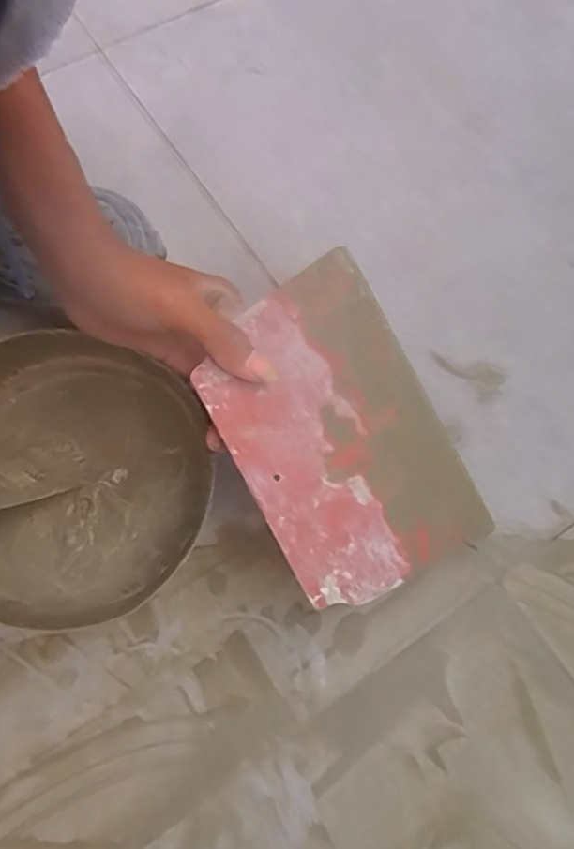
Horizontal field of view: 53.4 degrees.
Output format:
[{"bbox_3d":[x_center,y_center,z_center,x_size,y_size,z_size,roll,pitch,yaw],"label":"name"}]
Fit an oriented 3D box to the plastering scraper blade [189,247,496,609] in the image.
[{"bbox_3d":[0.036,0.006,0.350,0.145,0.004,0.199,-31,94,-30],"label":"plastering scraper blade"}]

